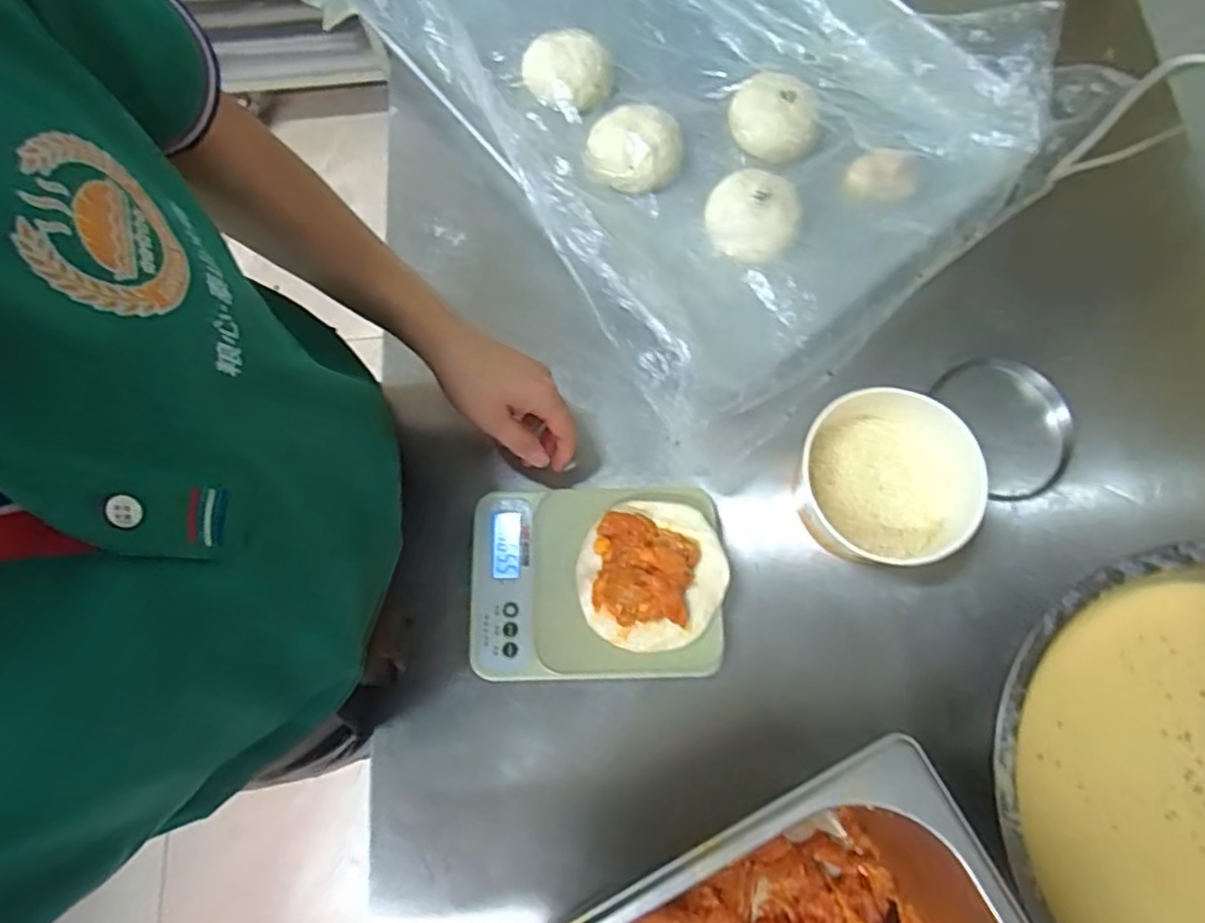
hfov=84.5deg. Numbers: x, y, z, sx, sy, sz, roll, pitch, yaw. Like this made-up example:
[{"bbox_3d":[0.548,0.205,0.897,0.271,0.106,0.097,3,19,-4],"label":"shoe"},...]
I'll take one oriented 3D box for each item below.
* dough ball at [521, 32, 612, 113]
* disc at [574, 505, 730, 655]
[{"bbox_3d":[-0.034,-0.374,0.648,0.083,0.035,0.083,-1,75,2],"label":"dough ball"},{"bbox_3d":[0.036,0.082,0.484,0.107,0.027,0.106,-1,75,2],"label":"disc"}]

